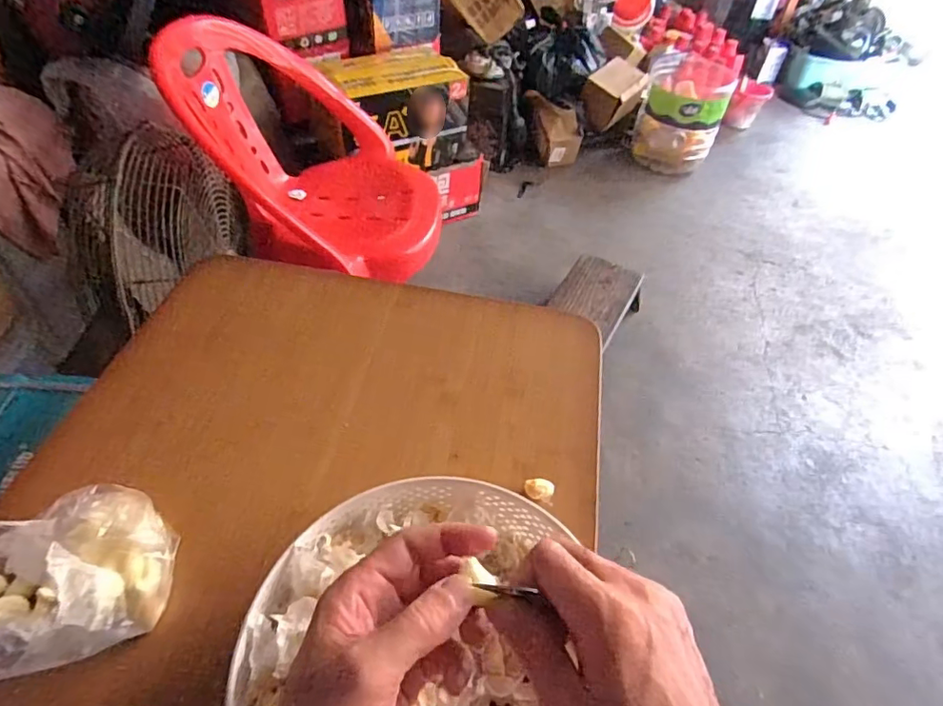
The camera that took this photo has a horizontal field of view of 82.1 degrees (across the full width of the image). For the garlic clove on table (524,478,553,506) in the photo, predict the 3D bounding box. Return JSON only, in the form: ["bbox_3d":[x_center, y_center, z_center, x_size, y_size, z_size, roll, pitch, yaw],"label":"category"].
[{"bbox_3d":[0.057,0.115,0.453,0.025,0.014,0.016,15,51,12],"label":"garlic clove on table"}]

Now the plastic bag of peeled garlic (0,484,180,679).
[{"bbox_3d":[-0.290,0.149,0.353,0.157,0.102,0.117,-3,49,-3],"label":"plastic bag of peeled garlic"}]

